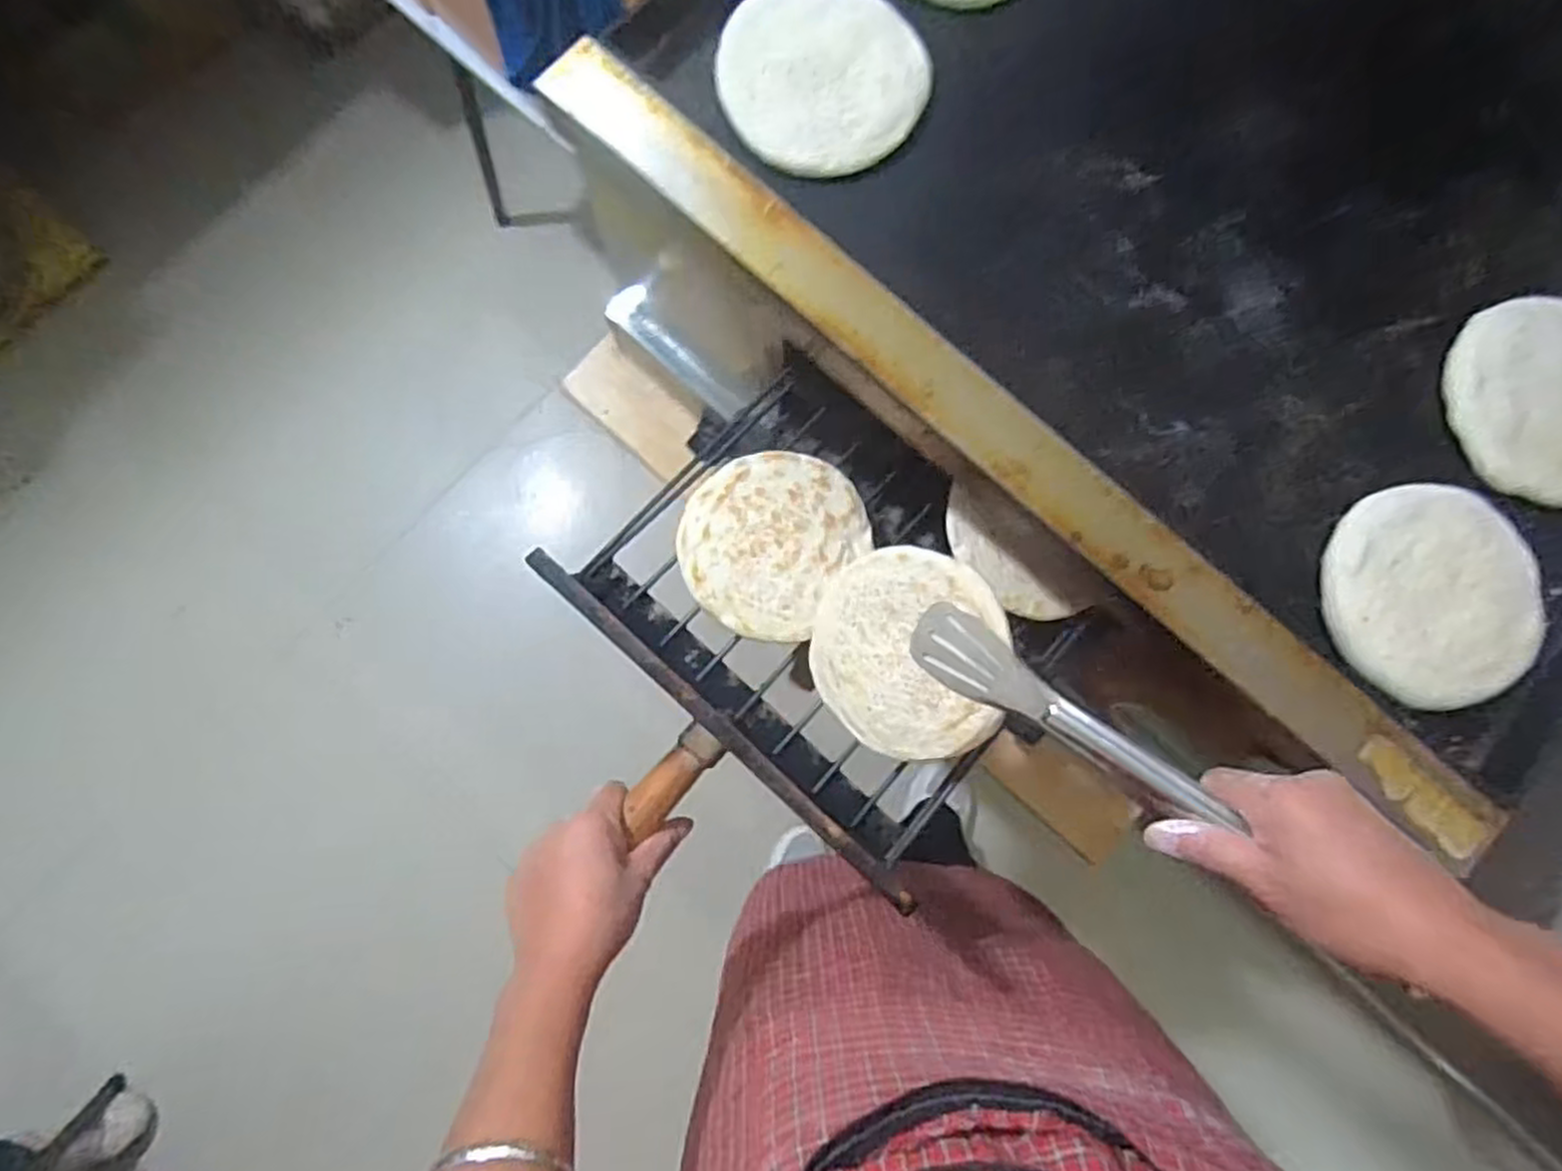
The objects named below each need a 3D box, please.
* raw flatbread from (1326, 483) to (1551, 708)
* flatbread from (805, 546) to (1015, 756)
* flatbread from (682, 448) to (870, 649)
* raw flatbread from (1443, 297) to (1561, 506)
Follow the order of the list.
[{"bbox_3d":[0.374,0.004,0.457,0.121,0.021,0.122,0,82,-2],"label":"raw flatbread"},{"bbox_3d":[0.072,0.041,0.479,0.121,0.007,0.125,4,98,31],"label":"flatbread"},{"bbox_3d":[-0.008,-0.031,0.519,0.110,0.009,0.120,0,82,-2],"label":"flatbread"},{"bbox_3d":[0.468,-0.111,0.476,0.121,0.020,0.121,-5,82,-3],"label":"raw flatbread"}]

